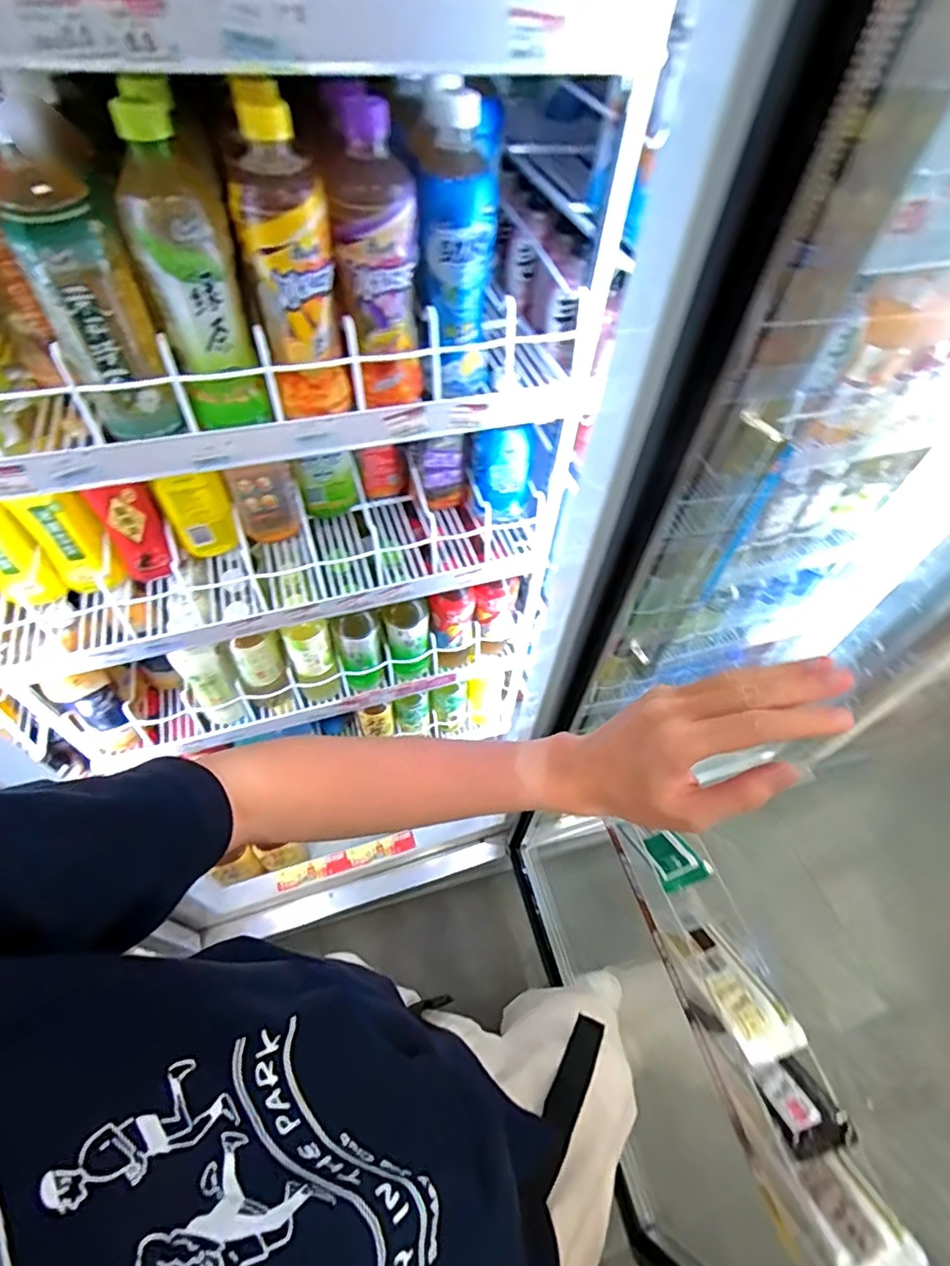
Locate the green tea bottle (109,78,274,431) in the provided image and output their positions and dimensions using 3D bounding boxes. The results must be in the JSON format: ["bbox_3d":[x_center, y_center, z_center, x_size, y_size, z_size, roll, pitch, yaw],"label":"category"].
[{"bbox_3d":[-0.219,-0.277,0.433,0.077,0.202,0.088,-17,56,-15],"label":"green tea bottle"}]

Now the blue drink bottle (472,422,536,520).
[{"bbox_3d":[0.033,-0.215,0.743,0.074,0.145,0.061,-22,58,-19],"label":"blue drink bottle"}]

